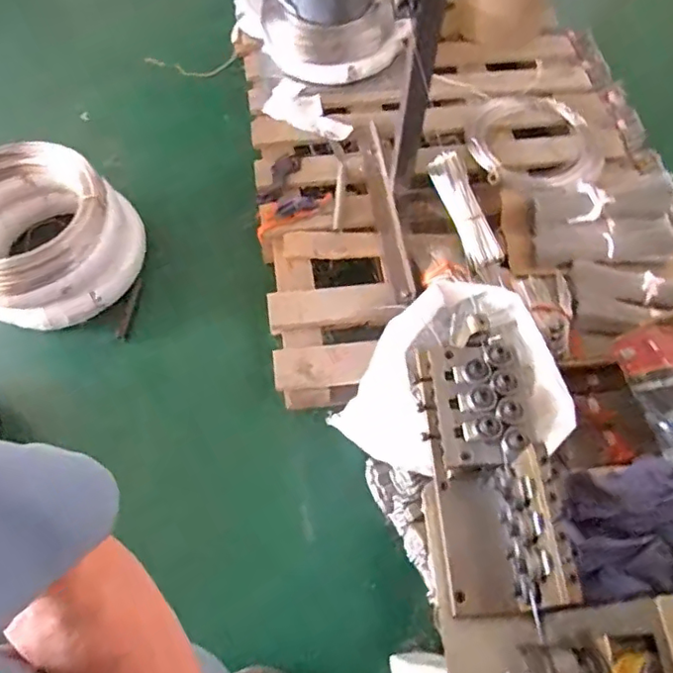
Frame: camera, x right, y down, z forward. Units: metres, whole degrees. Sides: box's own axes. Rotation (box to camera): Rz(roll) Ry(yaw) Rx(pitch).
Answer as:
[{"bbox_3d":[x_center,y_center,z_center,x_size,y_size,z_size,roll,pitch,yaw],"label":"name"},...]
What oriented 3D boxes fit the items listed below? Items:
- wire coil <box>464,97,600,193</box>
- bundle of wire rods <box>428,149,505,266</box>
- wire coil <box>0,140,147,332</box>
[{"bbox_3d":[0.564,-0.558,1.631,0.383,0.040,0.388,0,62,-1],"label":"wire coil"},{"bbox_3d":[0.337,-0.333,1.512,0.085,0.057,0.322,-18,76,-10],"label":"bundle of wire rods"},{"bbox_3d":[-0.790,-0.265,1.525,0.465,0.233,0.442,0,62,-1],"label":"wire coil"}]

